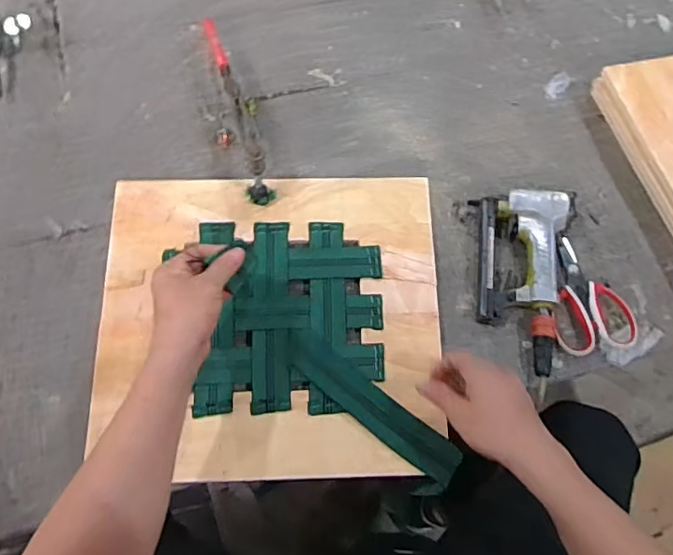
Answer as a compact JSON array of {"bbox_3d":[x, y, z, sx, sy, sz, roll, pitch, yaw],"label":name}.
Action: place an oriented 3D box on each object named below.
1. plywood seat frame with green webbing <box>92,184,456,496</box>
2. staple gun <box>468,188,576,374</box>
[{"bbox_3d":[-0.083,0.045,0.698,0.424,0.013,0.396,0,67,-2],"label":"plywood seat frame with green webbing"},{"bbox_3d":[0.249,0.000,0.717,0.125,0.045,0.244,3,66,-1],"label":"staple gun"}]

